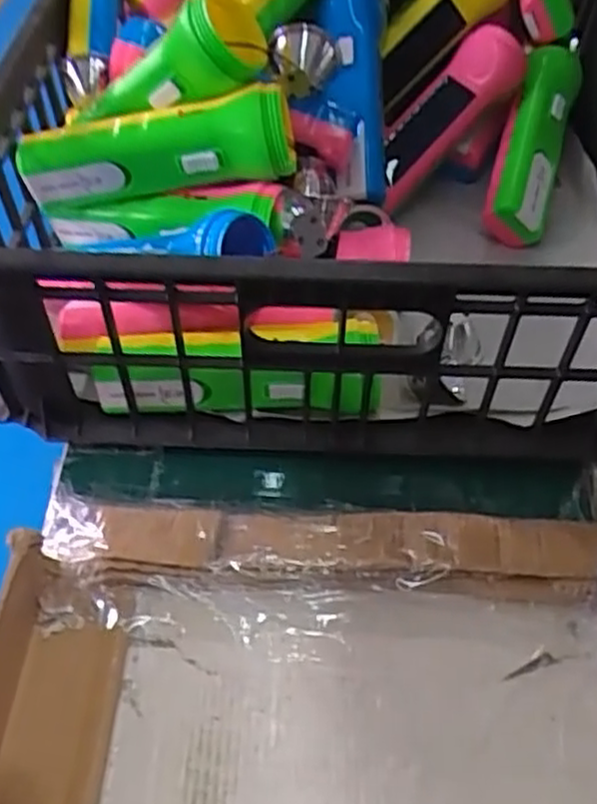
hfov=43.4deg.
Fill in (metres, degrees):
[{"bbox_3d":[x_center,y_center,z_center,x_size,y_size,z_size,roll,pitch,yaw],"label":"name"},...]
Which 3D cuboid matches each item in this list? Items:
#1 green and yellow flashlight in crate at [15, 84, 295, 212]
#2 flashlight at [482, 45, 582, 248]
[{"bbox_3d":[-0.081,-0.142,0.425,0.156,0.048,0.039,-7,49,10],"label":"green and yellow flashlight in crate"},{"bbox_3d":[0.171,-0.193,0.542,0.043,0.032,0.174,16,64,10],"label":"flashlight"}]

